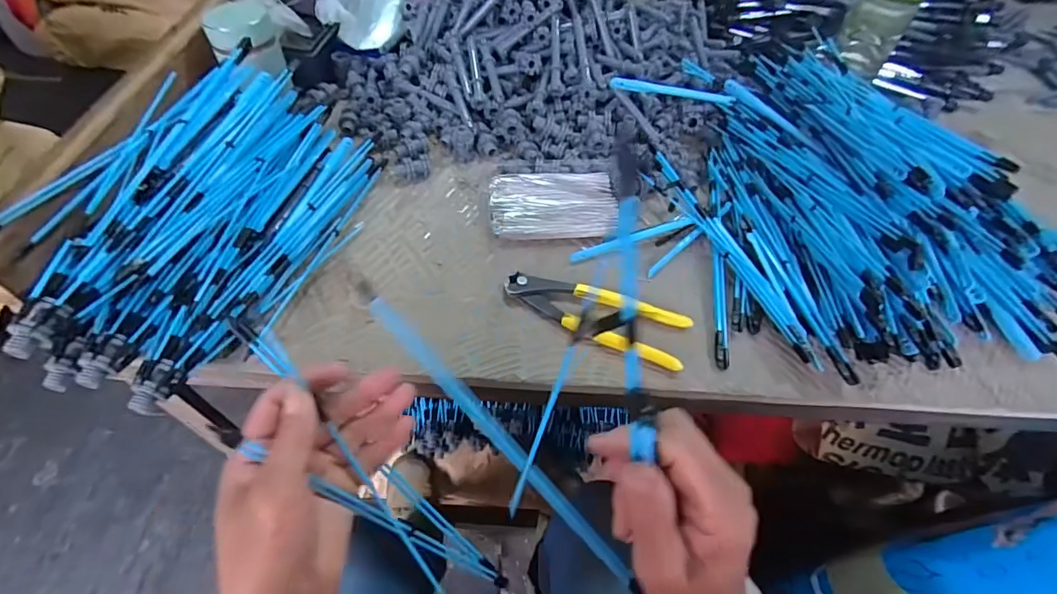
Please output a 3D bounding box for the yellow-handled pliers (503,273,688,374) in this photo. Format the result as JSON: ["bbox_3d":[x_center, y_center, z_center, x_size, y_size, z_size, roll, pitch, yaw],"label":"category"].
[{"bbox_3d":[0.057,0.017,0.433,0.165,0.013,0.059,15,54,7],"label":"yellow-handled pliers"}]

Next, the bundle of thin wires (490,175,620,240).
[{"bbox_3d":[0.027,-0.095,0.507,0.130,0.019,0.085,-4,54,-7],"label":"bundle of thin wires"}]

